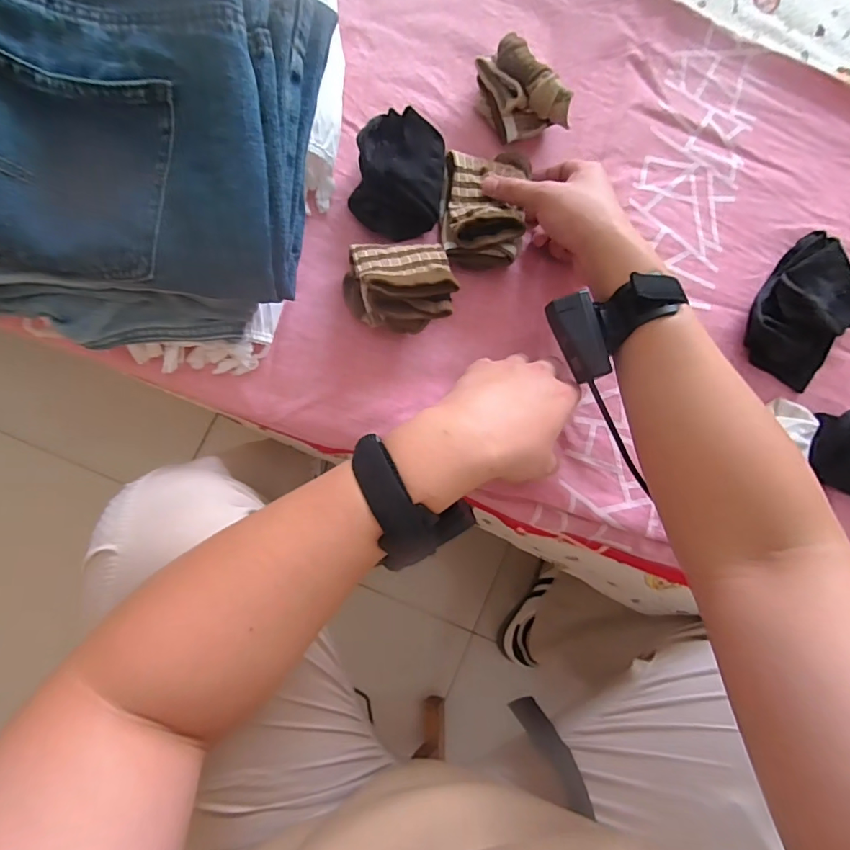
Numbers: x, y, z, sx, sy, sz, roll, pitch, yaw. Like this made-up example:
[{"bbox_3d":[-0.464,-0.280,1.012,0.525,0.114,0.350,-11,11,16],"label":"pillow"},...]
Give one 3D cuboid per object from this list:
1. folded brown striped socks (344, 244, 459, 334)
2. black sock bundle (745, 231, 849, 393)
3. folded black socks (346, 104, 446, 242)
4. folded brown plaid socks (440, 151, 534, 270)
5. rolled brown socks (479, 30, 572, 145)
[{"bbox_3d":[-0.021,-0.117,0.409,0.090,0.068,0.076,-1,87,-8],"label":"folded brown striped socks"},{"bbox_3d":[0.395,-0.117,0.481,0.102,0.054,0.150,39,82,-4],"label":"black sock bundle"},{"bbox_3d":[-0.022,-0.219,0.430,0.082,0.049,0.112,10,85,-7],"label":"folded black socks"},{"bbox_3d":[0.058,-0.200,0.436,0.078,0.051,0.112,4,86,-7],"label":"folded brown plaid socks"},{"bbox_3d":[0.089,-0.306,0.448,0.045,0.061,0.091,-37,92,-8],"label":"rolled brown socks"}]

